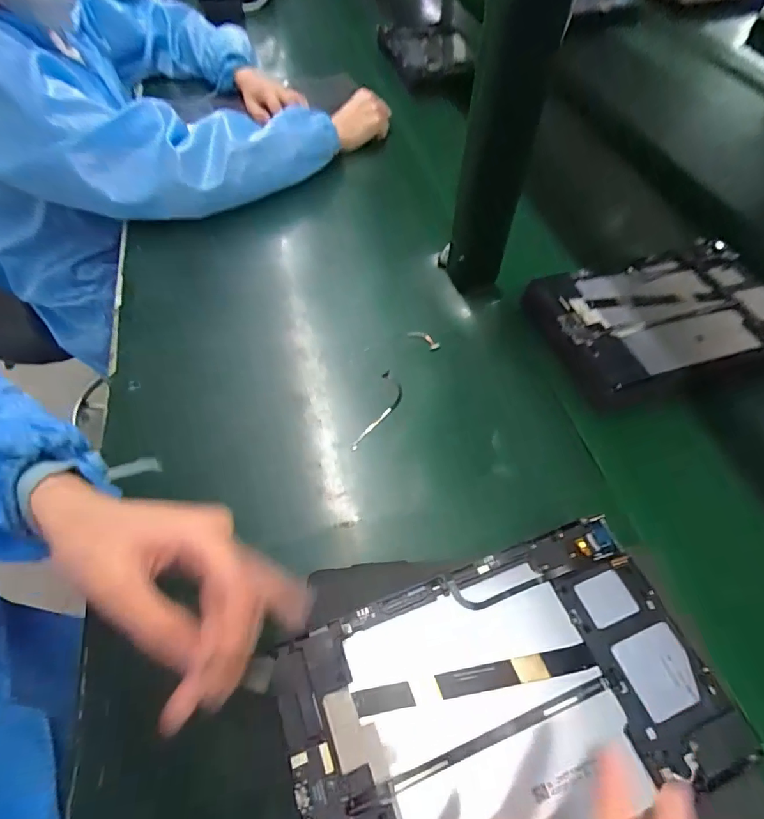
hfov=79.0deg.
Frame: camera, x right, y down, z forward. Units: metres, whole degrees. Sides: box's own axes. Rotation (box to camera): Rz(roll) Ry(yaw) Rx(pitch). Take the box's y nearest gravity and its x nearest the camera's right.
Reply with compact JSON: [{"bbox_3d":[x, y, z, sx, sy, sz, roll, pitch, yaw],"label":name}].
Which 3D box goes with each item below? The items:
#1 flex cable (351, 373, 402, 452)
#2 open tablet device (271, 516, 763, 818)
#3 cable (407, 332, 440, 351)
[{"bbox_3d":[-0.001,0.002,0.411,0.024,0.010,0.089,14,54,11],"label":"flex cable"},{"bbox_3d":[0.068,0.167,0.267,0.235,0.006,0.144,-17,57,-12],"label":"open tablet device"},{"bbox_3d":[0.041,-0.069,0.460,0.038,0.009,0.010,37,62,25],"label":"cable"}]

